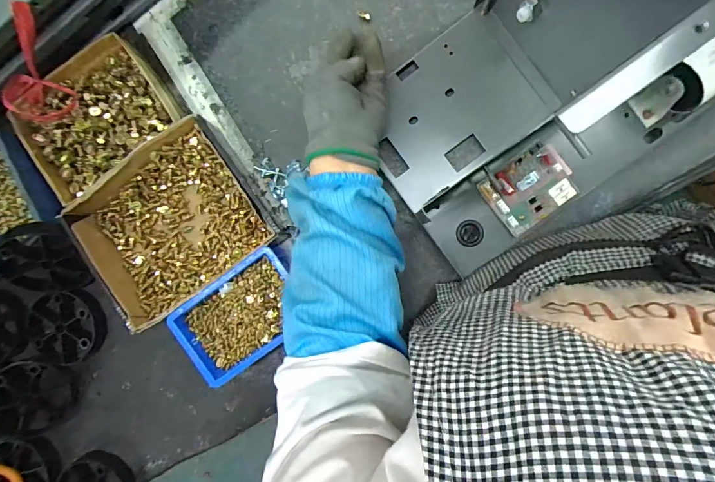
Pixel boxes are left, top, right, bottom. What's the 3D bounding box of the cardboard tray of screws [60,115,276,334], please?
[{"bbox_3d":[-0.215,-0.022,0.439,0.194,0.047,0.175,-35,87,5],"label":"cardboard tray of screws"}]

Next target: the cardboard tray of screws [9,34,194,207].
[{"bbox_3d":[-0.310,-0.146,0.456,0.184,0.038,0.150,-31,87,5],"label":"cardboard tray of screws"}]

